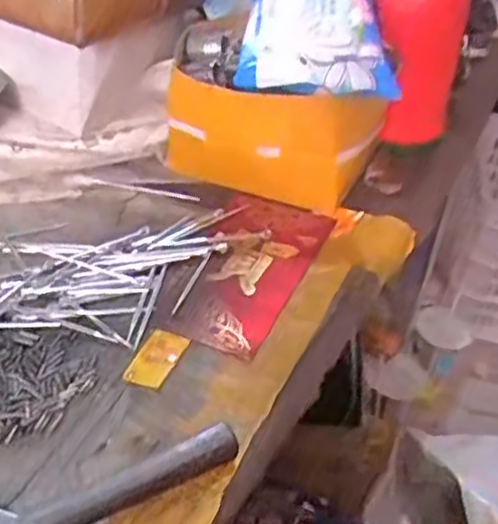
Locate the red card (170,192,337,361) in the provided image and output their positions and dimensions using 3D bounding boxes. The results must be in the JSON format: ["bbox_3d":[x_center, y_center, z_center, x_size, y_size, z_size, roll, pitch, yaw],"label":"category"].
[{"bbox_3d":[0.001,-0.001,0.476,0.078,0.005,0.163,17,41,15],"label":"red card"}]

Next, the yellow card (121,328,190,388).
[{"bbox_3d":[-0.055,0.057,0.405,0.024,0.004,0.044,16,41,14],"label":"yellow card"}]

